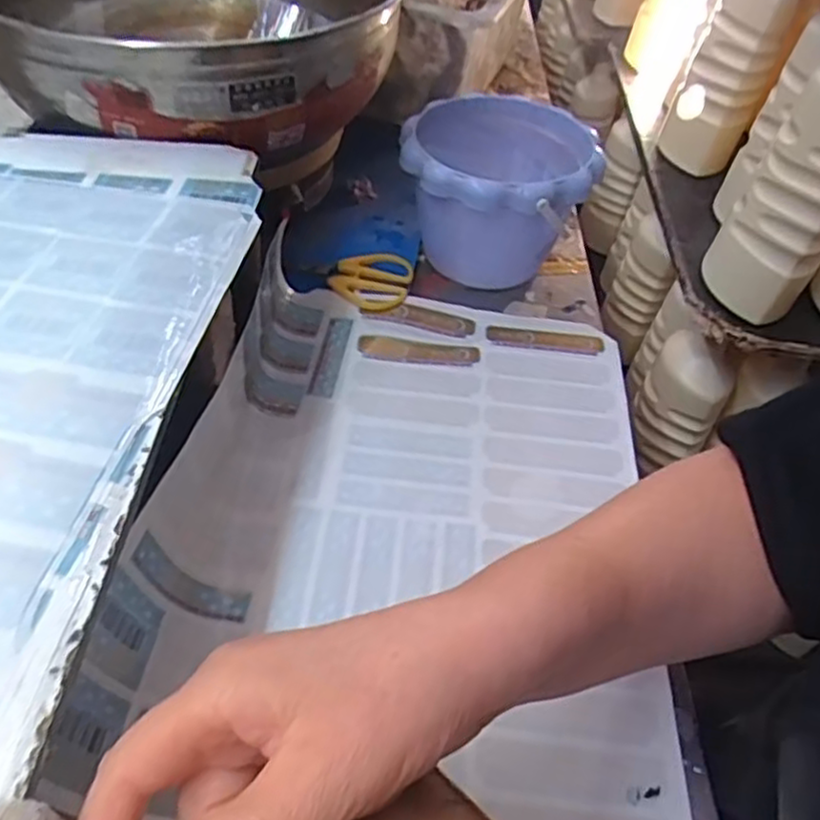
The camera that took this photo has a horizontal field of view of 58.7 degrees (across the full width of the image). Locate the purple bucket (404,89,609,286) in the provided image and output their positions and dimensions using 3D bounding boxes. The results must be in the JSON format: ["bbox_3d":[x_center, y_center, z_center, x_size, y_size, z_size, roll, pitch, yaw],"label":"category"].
[{"bbox_3d":[0.071,-0.175,0.618,0.149,0.121,0.147,5,47,-5],"label":"purple bucket"}]

